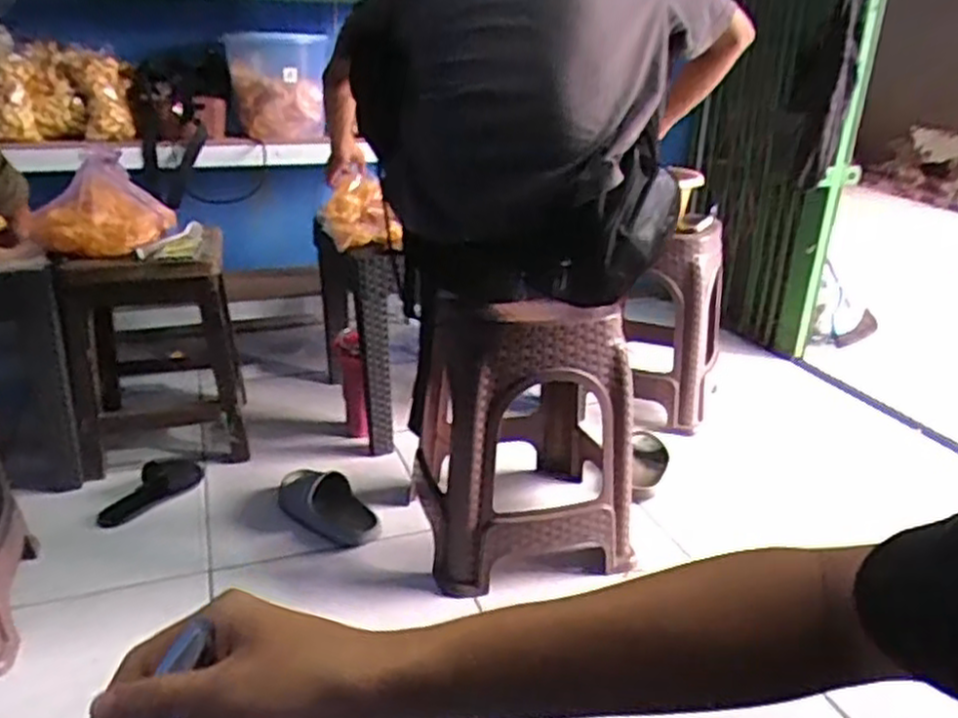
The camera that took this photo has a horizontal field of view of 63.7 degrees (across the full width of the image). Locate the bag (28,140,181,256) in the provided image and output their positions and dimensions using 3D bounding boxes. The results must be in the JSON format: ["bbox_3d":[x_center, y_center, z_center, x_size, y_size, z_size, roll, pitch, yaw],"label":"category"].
[{"bbox_3d":[-0.719,-0.301,1.466,0.251,0.187,0.111,-10,25,-26],"label":"bag"}]

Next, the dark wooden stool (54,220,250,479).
[{"bbox_3d":[-0.721,-0.052,1.711,0.333,0.440,0.444,-7,24,-21],"label":"dark wooden stool"}]

